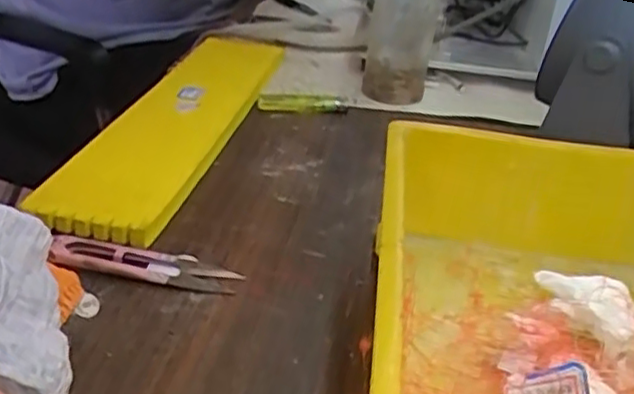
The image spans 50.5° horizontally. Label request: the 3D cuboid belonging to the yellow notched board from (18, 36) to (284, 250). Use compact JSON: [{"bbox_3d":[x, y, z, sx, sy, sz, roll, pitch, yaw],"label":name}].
[{"bbox_3d":[-0.101,-0.066,0.527,0.099,0.021,0.347,3,32,11],"label":"yellow notched board"}]

